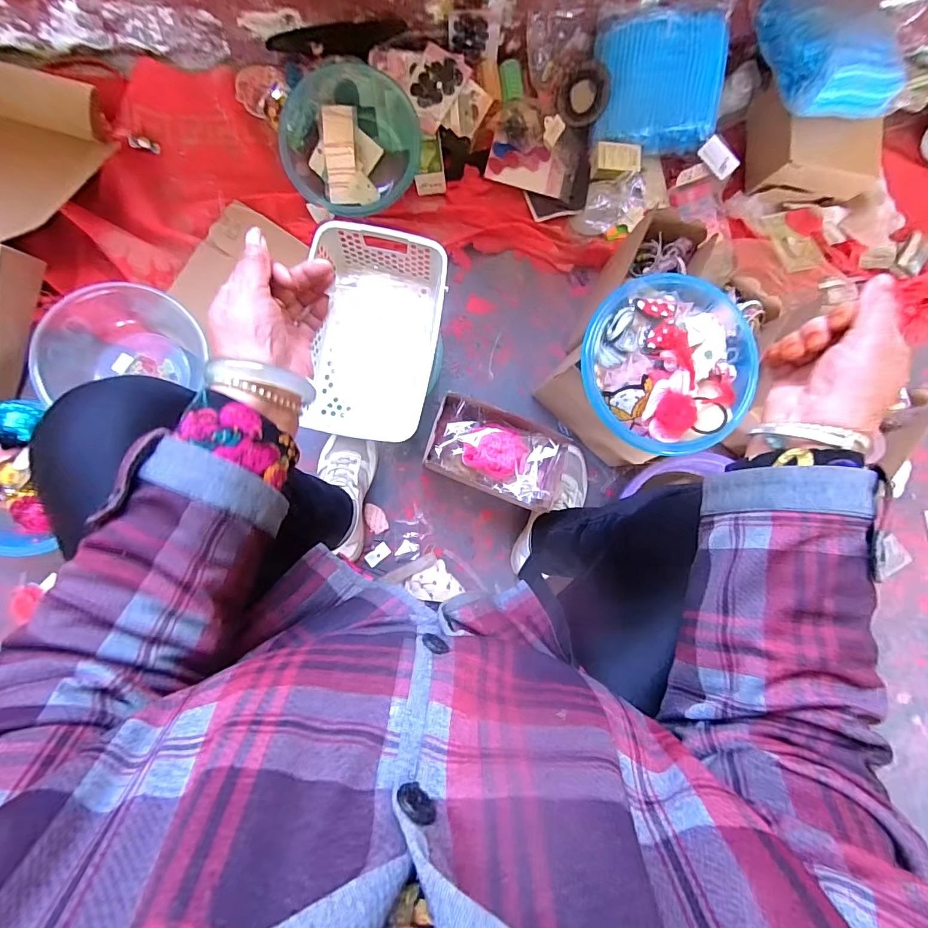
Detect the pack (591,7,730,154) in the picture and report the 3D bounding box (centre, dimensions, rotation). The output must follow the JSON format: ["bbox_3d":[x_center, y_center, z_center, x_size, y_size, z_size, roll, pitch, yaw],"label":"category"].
[{"bbox_3d":[0.342,-0.669,0.776,0.219,0.051,0.200,-2,106,-3],"label":"pack"}]

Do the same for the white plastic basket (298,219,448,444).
[{"bbox_3d":[-0.134,-0.187,0.672,0.183,0.114,0.284,6,86,-6],"label":"white plastic basket"}]

